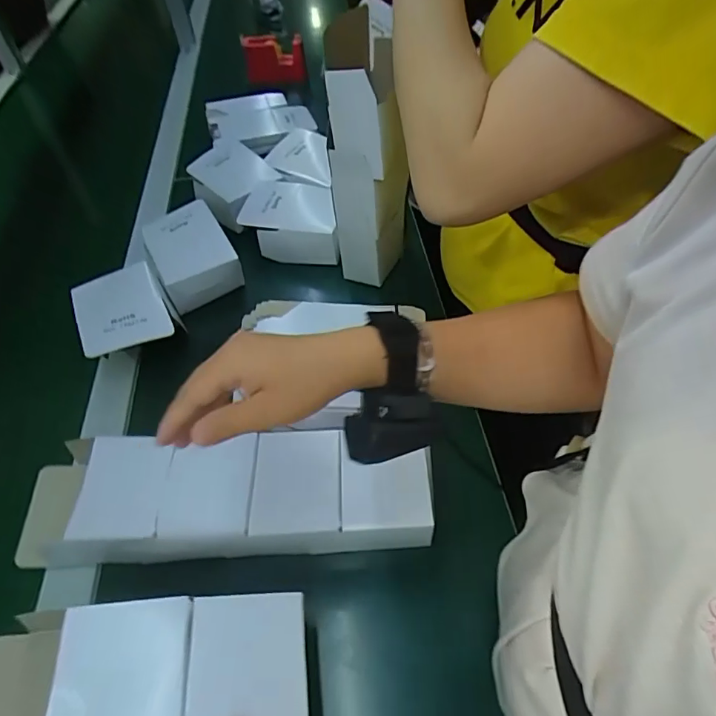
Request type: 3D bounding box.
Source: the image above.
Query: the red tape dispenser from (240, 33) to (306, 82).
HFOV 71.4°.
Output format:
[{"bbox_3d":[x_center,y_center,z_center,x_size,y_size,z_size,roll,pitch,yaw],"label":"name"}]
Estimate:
[{"bbox_3d":[-0.202,-0.711,1.192,0.144,0.110,0.055,4,52,7],"label":"red tape dispenser"}]

